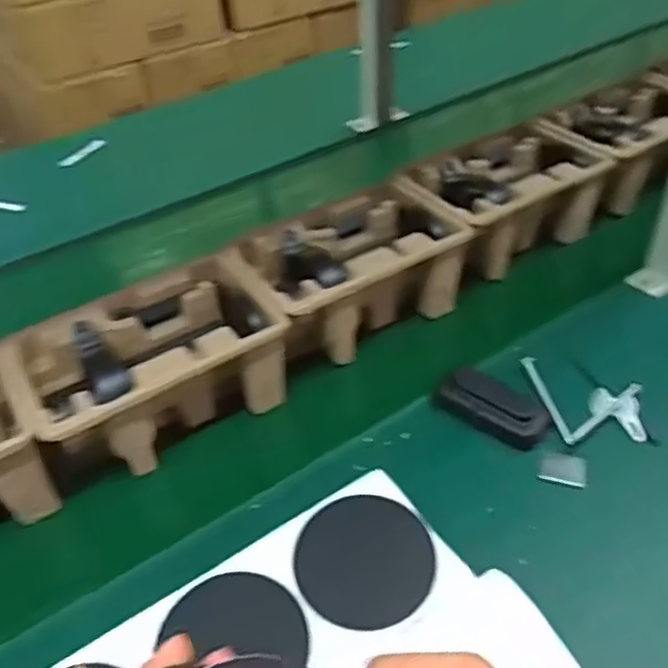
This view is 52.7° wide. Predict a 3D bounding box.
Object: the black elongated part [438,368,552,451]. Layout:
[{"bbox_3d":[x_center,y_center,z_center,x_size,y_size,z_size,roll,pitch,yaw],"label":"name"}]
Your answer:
[{"bbox_3d":[0.147,0.067,0.623,0.099,0.022,0.042,27,50,30],"label":"black elongated part"}]

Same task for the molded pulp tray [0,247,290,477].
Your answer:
[{"bbox_3d":[-0.170,0.033,0.640,0.235,0.099,0.149,-25,45,-22],"label":"molded pulp tray"}]

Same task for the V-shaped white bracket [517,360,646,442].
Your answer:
[{"bbox_3d":[0.237,0.063,0.640,0.093,0.026,0.089,-2,41,2],"label":"V-shaped white bracket"}]

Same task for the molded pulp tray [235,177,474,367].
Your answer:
[{"bbox_3d":[0.016,-0.062,0.728,0.225,0.099,0.142,-28,47,-25],"label":"molded pulp tray"}]

